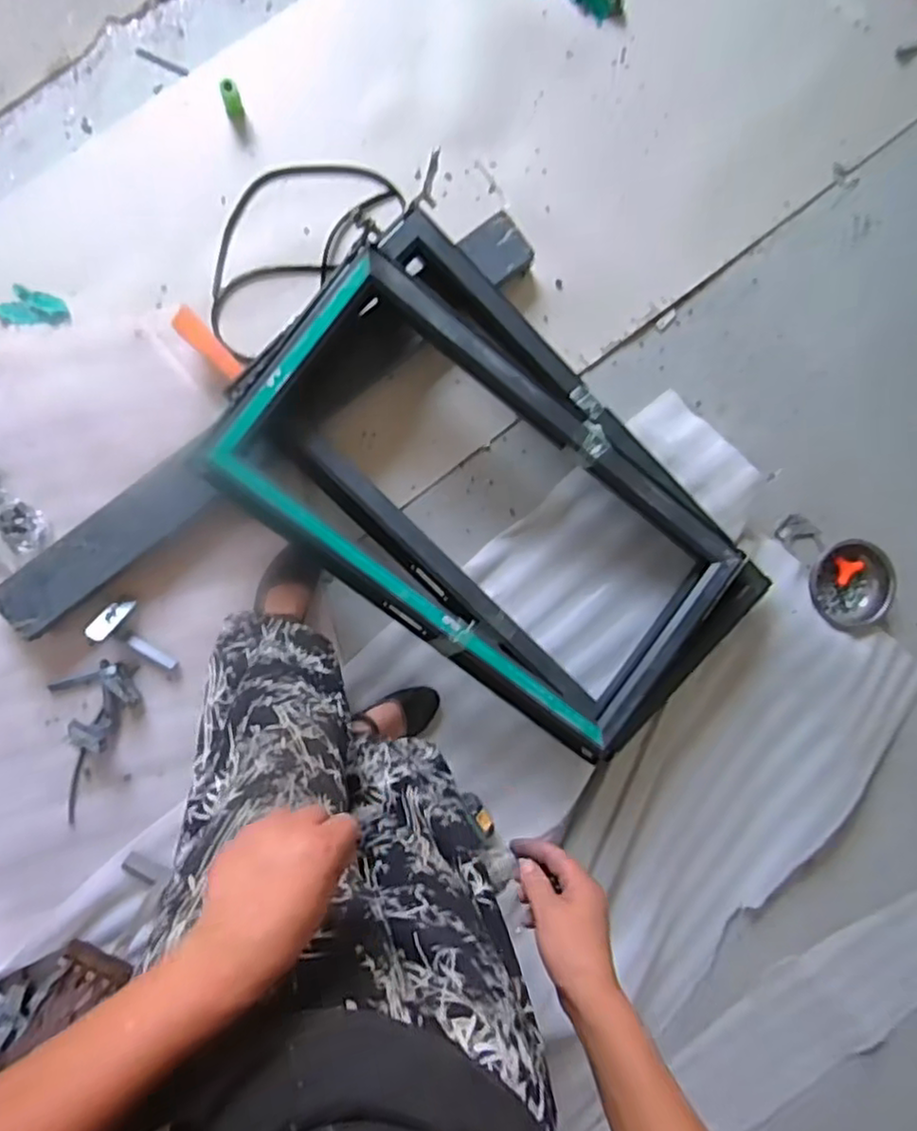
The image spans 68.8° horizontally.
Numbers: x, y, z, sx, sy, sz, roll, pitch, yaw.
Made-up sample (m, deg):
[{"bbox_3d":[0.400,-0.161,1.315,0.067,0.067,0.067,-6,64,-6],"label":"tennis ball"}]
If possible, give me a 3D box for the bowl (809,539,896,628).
[{"bbox_3d":[0.829,0.037,1.418,0.161,0.071,0.168,-1,93,-9],"label":"bowl"}]

